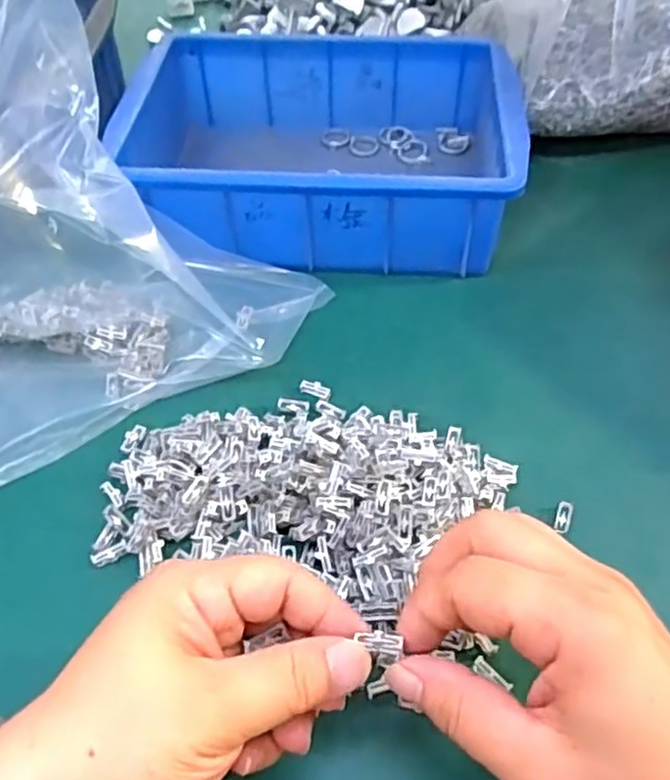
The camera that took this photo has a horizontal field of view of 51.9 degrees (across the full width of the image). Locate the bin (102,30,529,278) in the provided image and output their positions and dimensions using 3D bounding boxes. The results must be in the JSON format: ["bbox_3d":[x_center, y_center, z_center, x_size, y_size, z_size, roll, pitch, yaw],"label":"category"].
[{"bbox_3d":[-0.010,-0.162,0.453,0.234,0.067,0.172,2,52,2],"label":"bin"}]

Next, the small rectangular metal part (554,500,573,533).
[{"bbox_3d":[0.107,0.058,0.320,0.007,0.004,0.014,15,54,12],"label":"small rectangular metal part"}]

